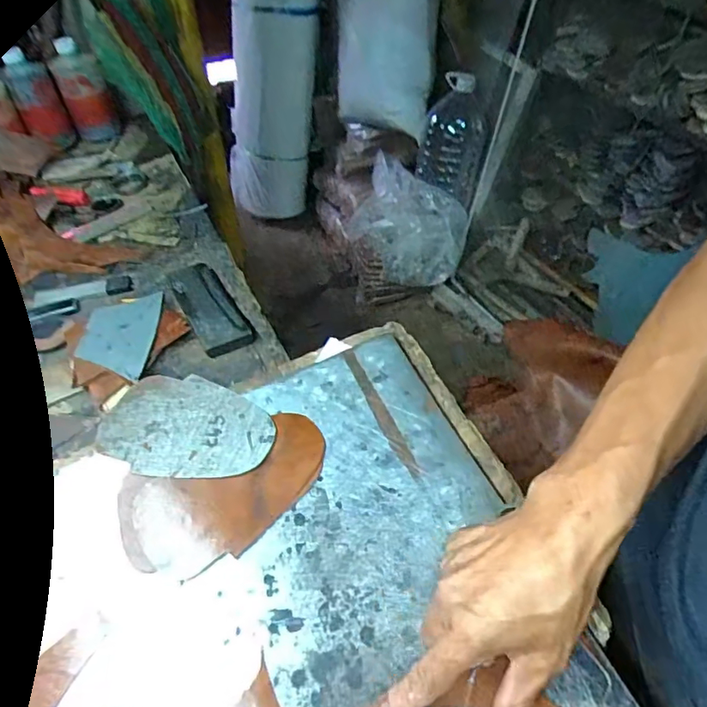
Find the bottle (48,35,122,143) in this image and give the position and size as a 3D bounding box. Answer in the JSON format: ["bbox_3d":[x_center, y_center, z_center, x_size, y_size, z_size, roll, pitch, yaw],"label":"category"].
[{"bbox_3d":[-0.442,-0.429,0.891,0.072,0.165,0.076,-20,51,-17],"label":"bottle"}]

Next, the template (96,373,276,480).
[{"bbox_3d":[-0.149,0.065,0.477,0.159,0.009,0.096,18,51,16],"label":"template"}]

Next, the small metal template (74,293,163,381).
[{"bbox_3d":[-0.246,-0.024,0.567,0.068,0.008,0.123,4,45,-7],"label":"small metal template"}]

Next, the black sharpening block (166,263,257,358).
[{"bbox_3d":[-0.166,-0.055,0.612,0.055,0.015,0.159,-24,52,-20],"label":"black sharpening block"}]

